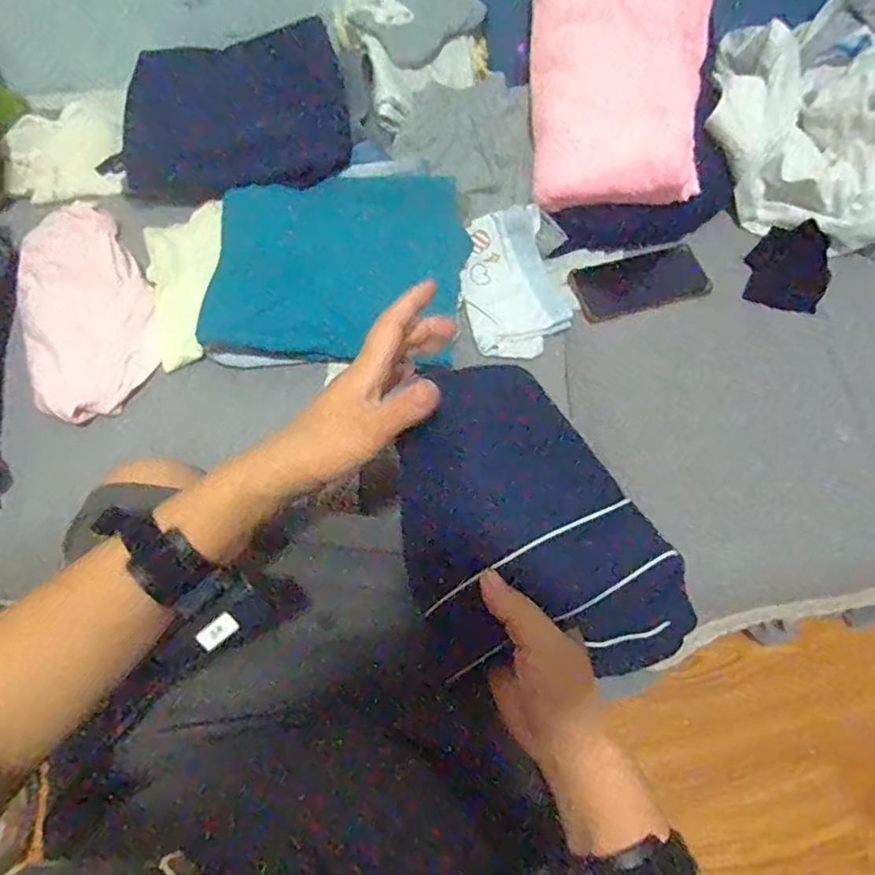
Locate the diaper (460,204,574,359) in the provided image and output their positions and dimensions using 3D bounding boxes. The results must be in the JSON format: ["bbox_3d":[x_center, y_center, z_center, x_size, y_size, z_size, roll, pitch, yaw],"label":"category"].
[{"bbox_3d":[0.084,-0.175,0.670,0.114,0.028,0.172,-12,77,-11],"label":"diaper"}]

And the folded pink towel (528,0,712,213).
[{"bbox_3d":[0.201,-0.413,0.662,0.189,0.029,0.304,3,89,9],"label":"folded pink towel"}]

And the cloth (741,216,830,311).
[{"bbox_3d":[0.406,-0.196,0.686,0.088,0.015,0.098,7,84,8],"label":"cloth"}]

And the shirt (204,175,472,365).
[{"bbox_3d":[-0.105,-0.200,0.644,0.270,0.083,0.226,3,63,0],"label":"shirt"}]

